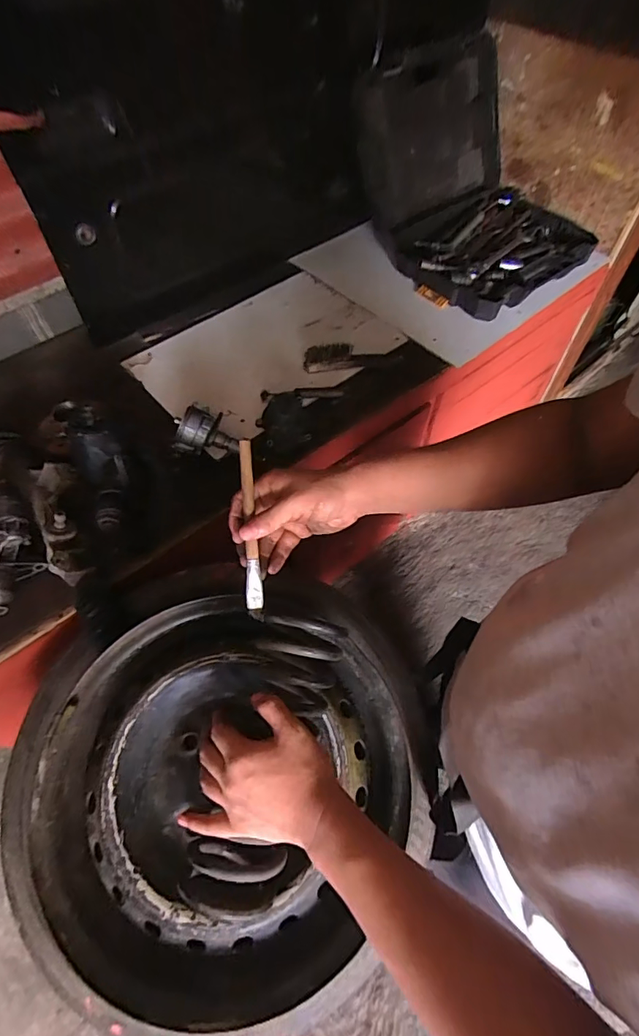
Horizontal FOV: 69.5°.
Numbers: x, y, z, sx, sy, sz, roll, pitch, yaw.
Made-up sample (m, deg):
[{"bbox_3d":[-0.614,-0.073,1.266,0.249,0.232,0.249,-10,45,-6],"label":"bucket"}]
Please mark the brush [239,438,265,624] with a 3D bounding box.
[{"bbox_3d":[-0.065,0.012,0.437,0.015,0.008,0.170,-3,92,-1],"label":"brush"}]

